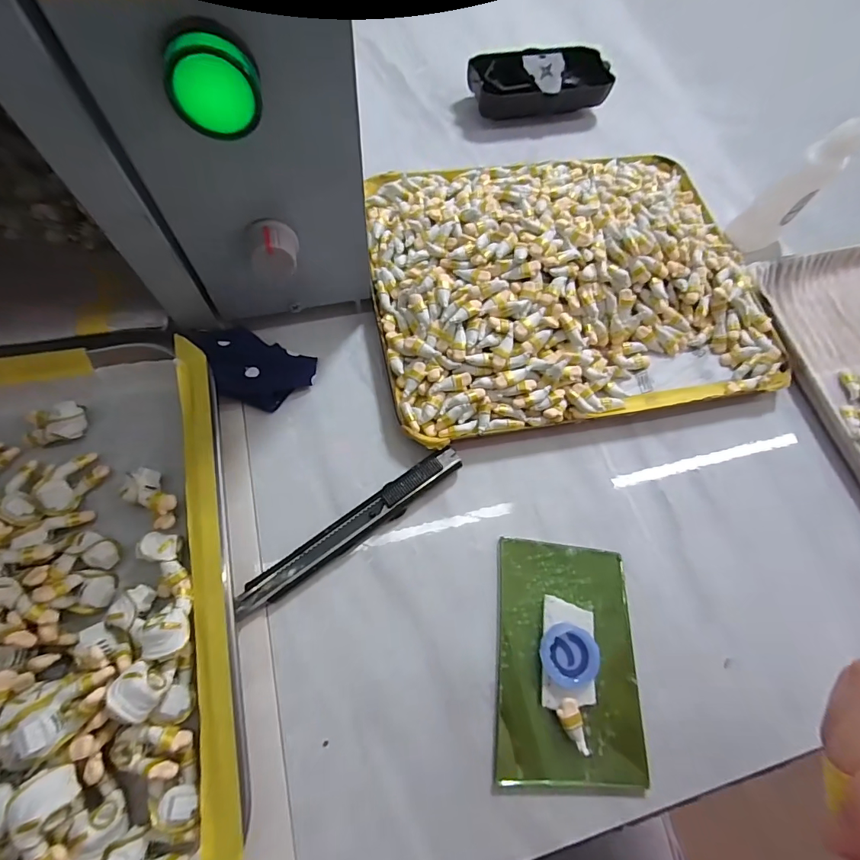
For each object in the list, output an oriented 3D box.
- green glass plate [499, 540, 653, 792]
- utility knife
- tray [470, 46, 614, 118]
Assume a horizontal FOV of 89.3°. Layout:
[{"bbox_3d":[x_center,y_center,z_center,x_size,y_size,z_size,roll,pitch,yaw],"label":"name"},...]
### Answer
[{"bbox_3d":[0.066,0.108,0.208,0.065,0.010,0.103,5,69,-1],"label":"green glass plate"},{"bbox_3d":[-0.039,0.050,0.224,0.129,0.009,0.015,-34,74,-15],"label":"utility knife"},{"bbox_3d":[0.086,-0.274,0.348,0.109,0.029,0.048,-11,70,-7],"label":"tray"}]

